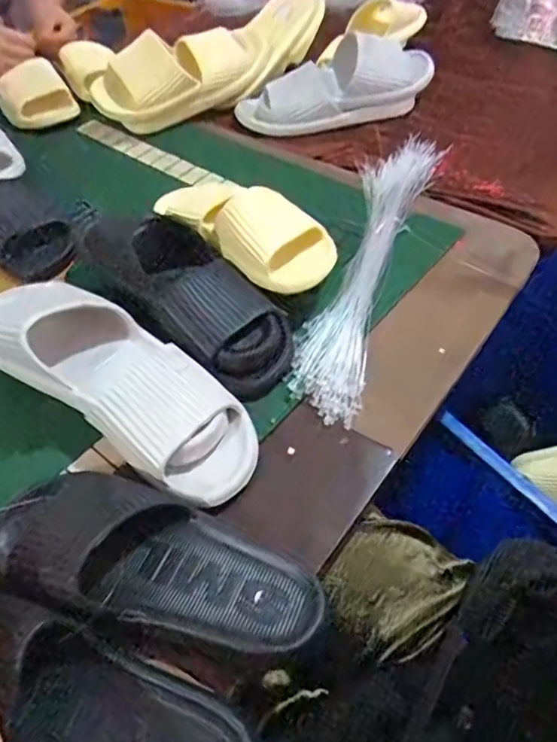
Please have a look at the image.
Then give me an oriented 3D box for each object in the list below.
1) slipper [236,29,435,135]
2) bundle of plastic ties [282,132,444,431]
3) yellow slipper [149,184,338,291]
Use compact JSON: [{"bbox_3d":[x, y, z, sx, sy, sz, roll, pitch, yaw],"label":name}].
[{"bbox_3d":[0.081,-0.411,0.817,0.289,0.080,0.114,-10,49,13],"label":"slipper"},{"bbox_3d":[0.110,-0.141,0.653,0.088,0.045,0.476,15,53,15],"label":"bundle of plastic ties"},{"bbox_3d":[-0.047,-0.173,0.641,0.101,0.066,0.267,-37,58,-24],"label":"yellow slipper"}]

